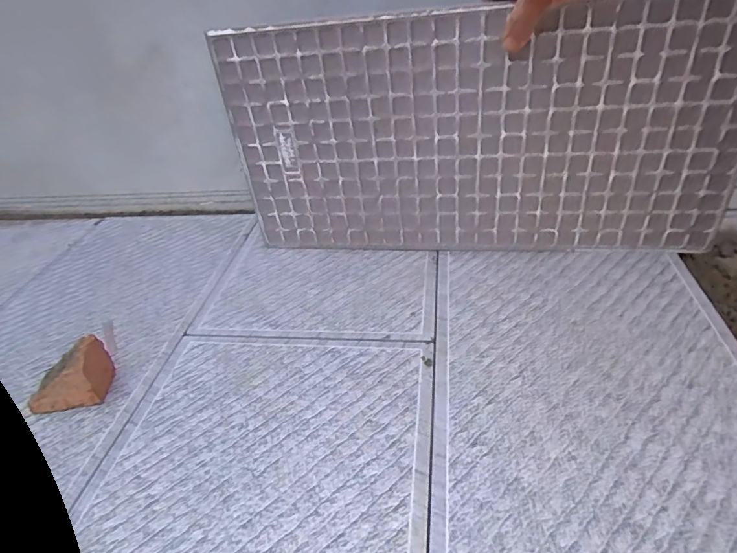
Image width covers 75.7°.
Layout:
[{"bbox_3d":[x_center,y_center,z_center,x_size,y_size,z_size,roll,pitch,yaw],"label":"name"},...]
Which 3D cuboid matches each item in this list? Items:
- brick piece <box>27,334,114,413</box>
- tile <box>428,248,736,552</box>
[{"bbox_3d":[-0.316,0.103,0.499,0.085,0.059,0.051,-9,36,-3],"label":"brick piece"},{"bbox_3d":[0.212,0.111,0.446,0.295,0.008,0.463,0,37,9],"label":"tile"}]

